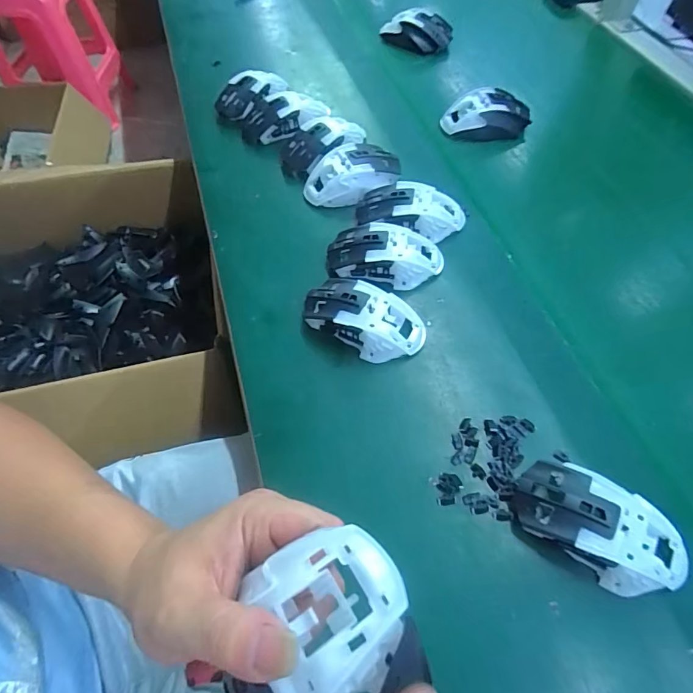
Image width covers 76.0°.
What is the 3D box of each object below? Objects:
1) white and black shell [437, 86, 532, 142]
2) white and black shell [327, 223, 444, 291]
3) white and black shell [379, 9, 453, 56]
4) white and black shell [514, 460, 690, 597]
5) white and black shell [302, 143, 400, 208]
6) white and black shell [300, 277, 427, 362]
[{"bbox_3d":[0.181,-0.298,0.574,0.108,0.036,0.063,10,61,8],"label":"white and black shell"},{"bbox_3d":[0.040,-0.095,0.455,0.118,0.035,0.060,3,60,5],"label":"white and black shell"},{"bbox_3d":[0.107,-0.493,0.691,0.112,0.046,0.042,19,60,11],"label":"white and black shell"},{"bbox_3d":[0.181,0.128,0.316,0.115,0.035,0.064,22,63,15],"label":"white and black shell"},{"bbox_3d":[0.008,-0.198,0.519,0.116,0.039,0.067,-18,61,-8],"label":"white and black shell"},{"bbox_3d":[0.016,-0.027,0.417,0.113,0.036,0.059,23,63,15],"label":"white and black shell"}]

